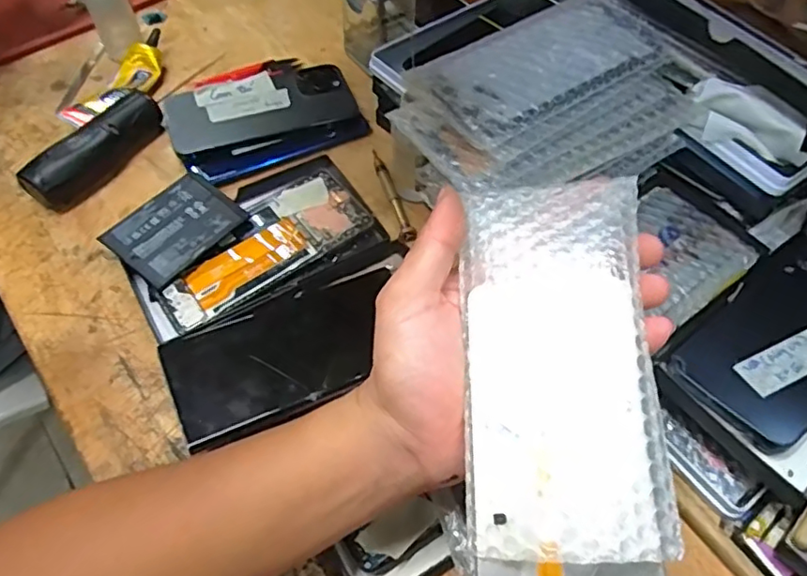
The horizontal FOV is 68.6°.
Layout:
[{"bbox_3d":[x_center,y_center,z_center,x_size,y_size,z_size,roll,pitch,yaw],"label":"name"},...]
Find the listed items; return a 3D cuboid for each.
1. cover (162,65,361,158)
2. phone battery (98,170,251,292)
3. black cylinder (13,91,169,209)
[{"bbox_3d":[-0.126,-0.162,0.521,0.157,0.011,0.078,-19,69,-15],"label":"cover"},{"bbox_3d":[-0.167,-0.045,0.435,0.064,0.008,0.086,40,65,8],"label":"phone battery"},{"bbox_3d":[-0.249,-0.116,0.481,0.032,0.036,0.123,28,60,16],"label":"black cylinder"}]

